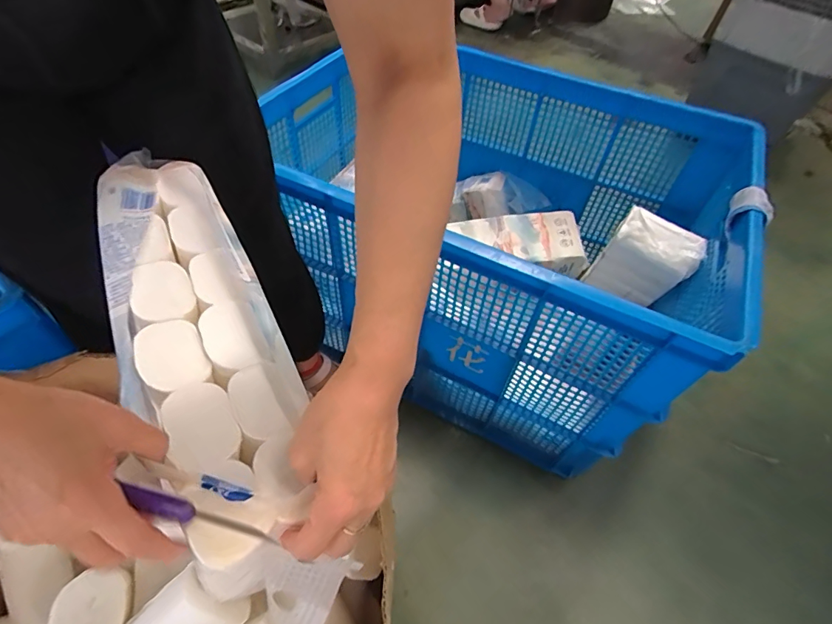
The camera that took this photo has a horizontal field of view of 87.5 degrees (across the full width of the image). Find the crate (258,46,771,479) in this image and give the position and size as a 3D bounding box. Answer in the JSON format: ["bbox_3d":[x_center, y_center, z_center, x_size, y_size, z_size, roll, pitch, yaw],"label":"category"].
[{"bbox_3d":[0.123,-0.156,0.908,0.804,0.499,0.542,25,55,15],"label":"crate"}]

